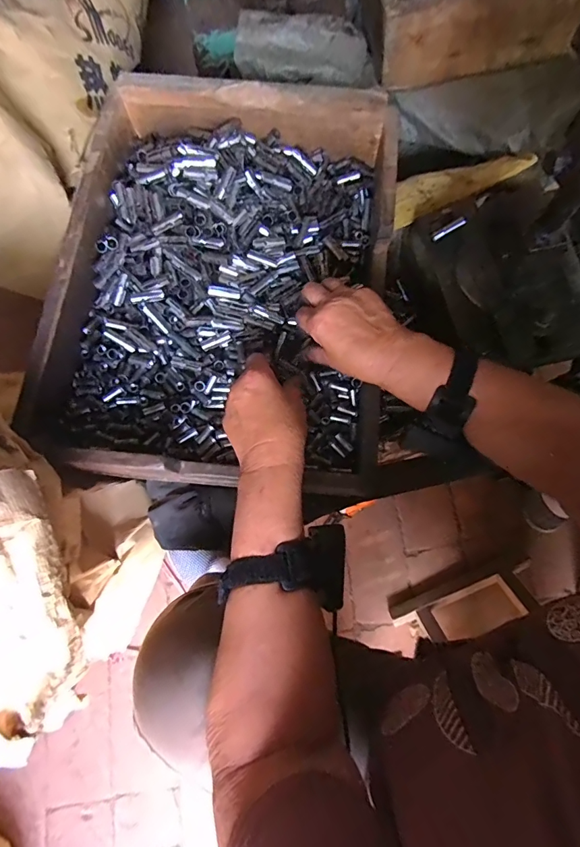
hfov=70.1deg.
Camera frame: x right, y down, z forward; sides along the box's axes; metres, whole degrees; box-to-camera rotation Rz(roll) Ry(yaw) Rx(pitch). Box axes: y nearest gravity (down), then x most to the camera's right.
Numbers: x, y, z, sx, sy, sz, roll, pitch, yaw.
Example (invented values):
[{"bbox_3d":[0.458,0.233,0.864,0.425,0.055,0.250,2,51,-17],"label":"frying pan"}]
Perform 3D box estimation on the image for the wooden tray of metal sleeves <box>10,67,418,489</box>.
[{"bbox_3d":[-0.070,-0.154,0.464,0.357,0.094,0.428,4,78,1],"label":"wooden tray of metal sleeves"}]

